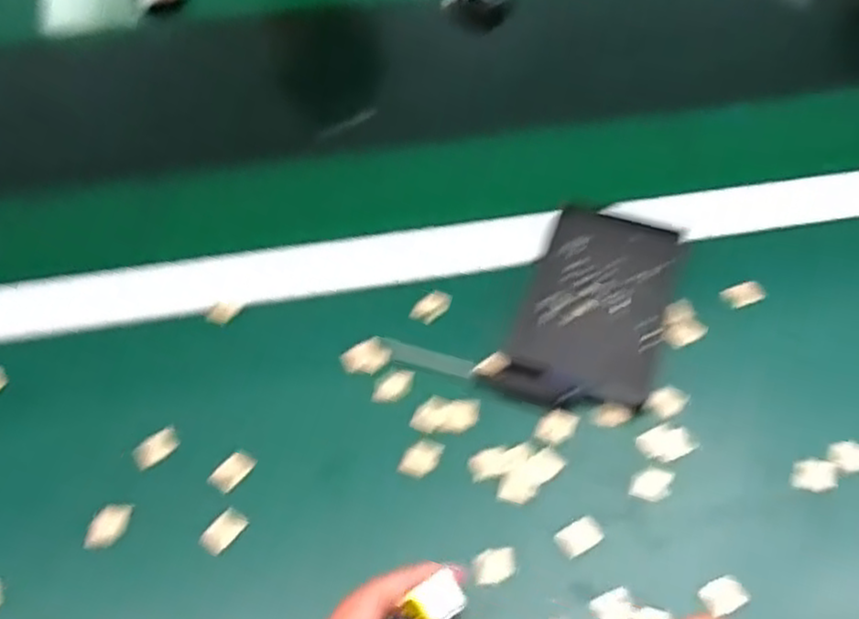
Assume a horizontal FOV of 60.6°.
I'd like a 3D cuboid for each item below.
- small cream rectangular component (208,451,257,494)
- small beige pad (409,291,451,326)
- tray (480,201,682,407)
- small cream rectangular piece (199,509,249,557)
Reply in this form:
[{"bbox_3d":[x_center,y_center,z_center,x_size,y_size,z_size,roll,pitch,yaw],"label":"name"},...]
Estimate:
[{"bbox_3d":[-0.115,0.094,0.429,0.016,0.004,0.026,31,61,21],"label":"small cream rectangular component"},{"bbox_3d":[0.001,-0.002,0.494,0.028,0.004,0.016,-35,61,-20],"label":"small beige pad"},{"bbox_3d":[0.107,0.000,0.475,0.087,0.027,0.145,18,56,17],"label":"tray"},{"bbox_3d":[-0.116,0.125,0.413,0.016,0.004,0.025,38,69,16],"label":"small cream rectangular piece"}]

